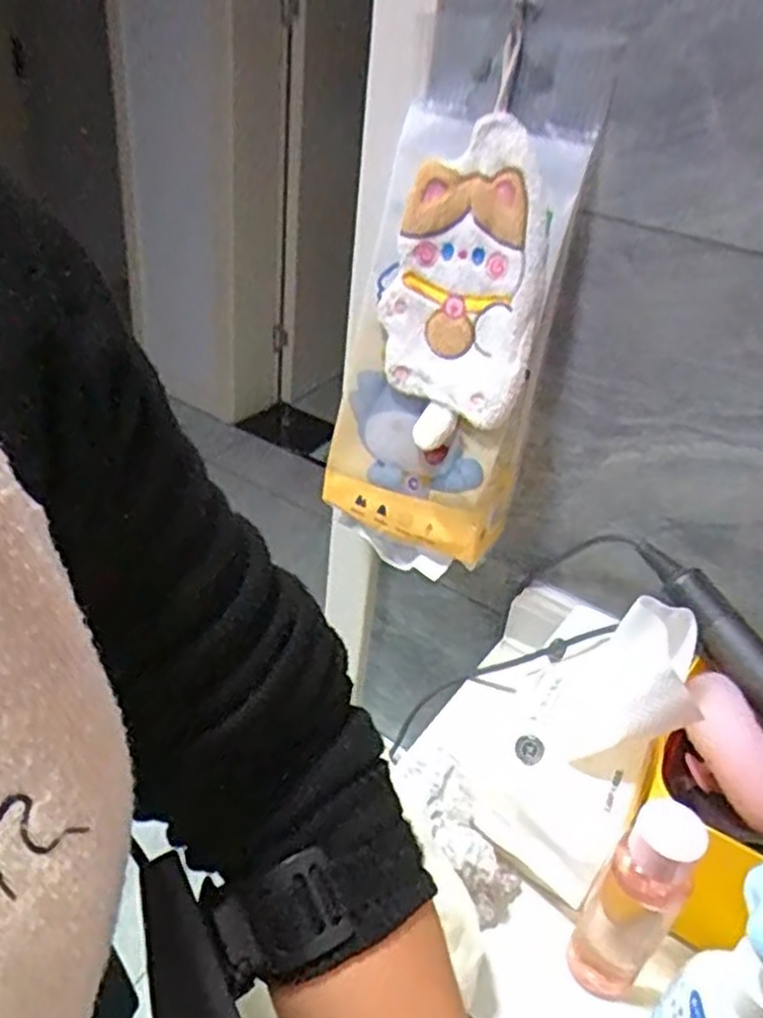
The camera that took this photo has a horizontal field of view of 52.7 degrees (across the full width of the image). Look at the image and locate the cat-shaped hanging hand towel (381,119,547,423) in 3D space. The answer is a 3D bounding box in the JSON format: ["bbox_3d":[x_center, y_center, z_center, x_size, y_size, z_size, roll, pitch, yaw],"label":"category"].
[{"bbox_3d":[0.071,-0.188,0.613,0.138,0.213,0.016,28,21,21],"label":"cat-shaped hanging hand towel"}]

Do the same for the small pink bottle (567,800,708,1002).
[{"bbox_3d":[0.156,0.238,0.474,0.045,0.157,0.046,28,39,29],"label":"small pink bottle"}]

